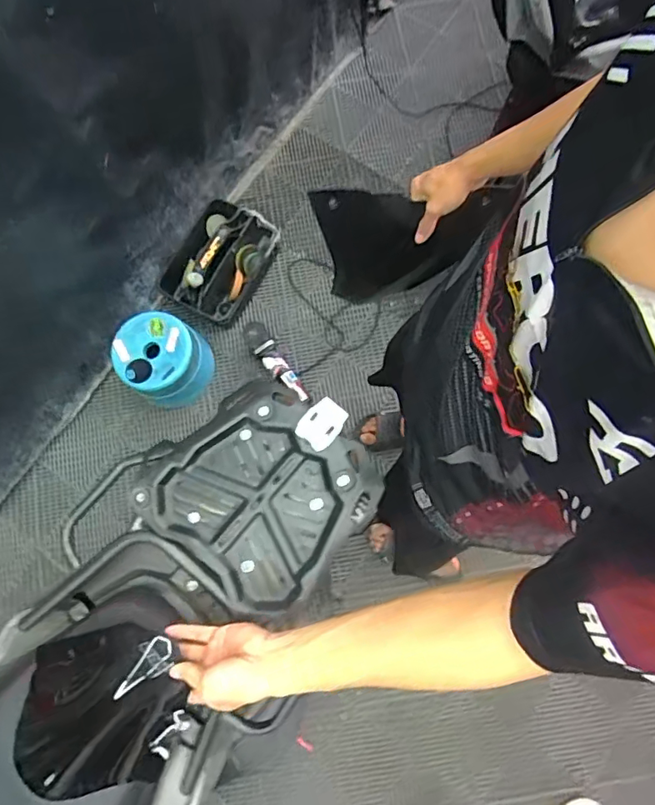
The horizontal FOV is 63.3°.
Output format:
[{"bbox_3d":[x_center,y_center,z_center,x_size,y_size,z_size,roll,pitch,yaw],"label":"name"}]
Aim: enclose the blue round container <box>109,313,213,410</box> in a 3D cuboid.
[{"bbox_3d":[-0.470,-0.123,1.533,0.232,0.182,0.236,-41,80,-6],"label":"blue round container"}]

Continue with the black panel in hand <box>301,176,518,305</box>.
[{"bbox_3d":[0.125,-0.257,0.879,0.313,0.230,0.034,-11,64,-15],"label":"black panel in hand"}]

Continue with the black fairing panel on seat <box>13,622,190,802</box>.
[{"bbox_3d":[-0.261,0.352,0.608,0.219,0.050,0.179,-12,92,11],"label":"black fairing panel on seat"}]

